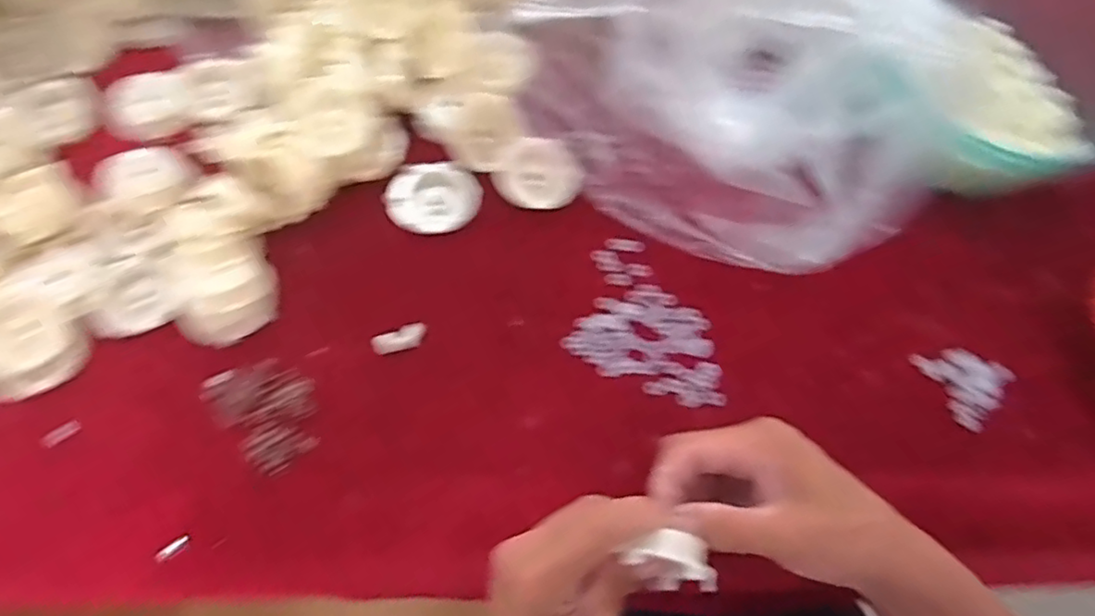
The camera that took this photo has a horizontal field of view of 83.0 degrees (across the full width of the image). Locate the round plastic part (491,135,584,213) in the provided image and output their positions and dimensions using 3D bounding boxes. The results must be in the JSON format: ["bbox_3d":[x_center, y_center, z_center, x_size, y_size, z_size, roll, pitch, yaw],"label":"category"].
[{"bbox_3d":[-0.008,-0.109,0.492,0.066,0.016,0.061,1,68,-2],"label":"round plastic part"}]

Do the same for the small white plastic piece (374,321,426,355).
[{"bbox_3d":[-0.108,0.022,0.454,0.039,0.010,0.016,-19,70,-10],"label":"small white plastic piece"}]

